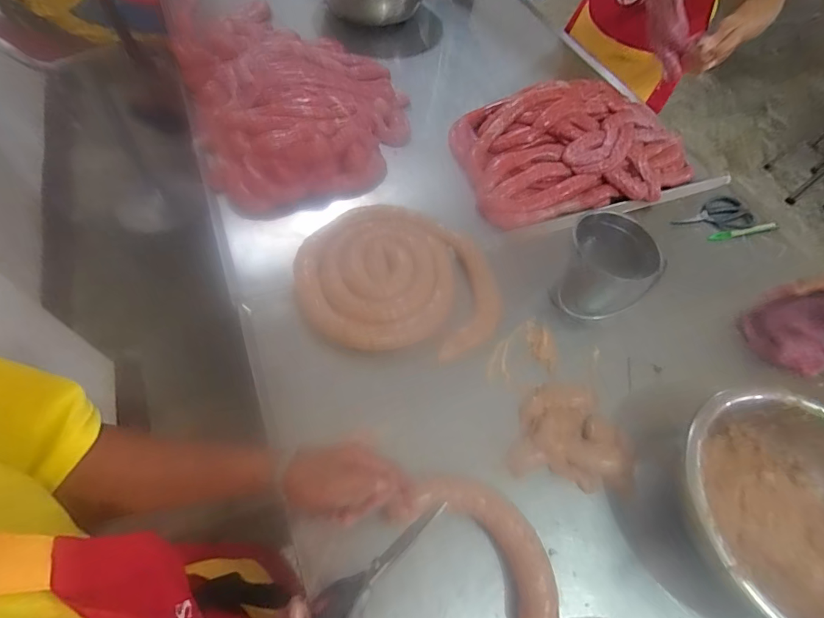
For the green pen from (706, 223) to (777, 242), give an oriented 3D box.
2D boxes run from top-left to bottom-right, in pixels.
[{"bbox_3d":[0.682,-0.159,0.842,0.162,0.016,0.022,-8,60,-9],"label":"green pen"}]

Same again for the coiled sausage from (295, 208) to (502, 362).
[{"bbox_3d":[-0.021,-0.064,0.674,0.320,0.031,0.285,7,59,0],"label":"coiled sausage"}]

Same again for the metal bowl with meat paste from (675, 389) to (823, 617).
[{"bbox_3d":[0.447,0.243,0.502,0.276,0.092,0.253,2,59,-3],"label":"metal bowl with meat paste"}]

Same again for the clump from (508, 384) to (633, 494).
[{"bbox_3d":[0.223,0.171,0.577,0.152,0.027,0.145,12,59,2],"label":"clump"}]

